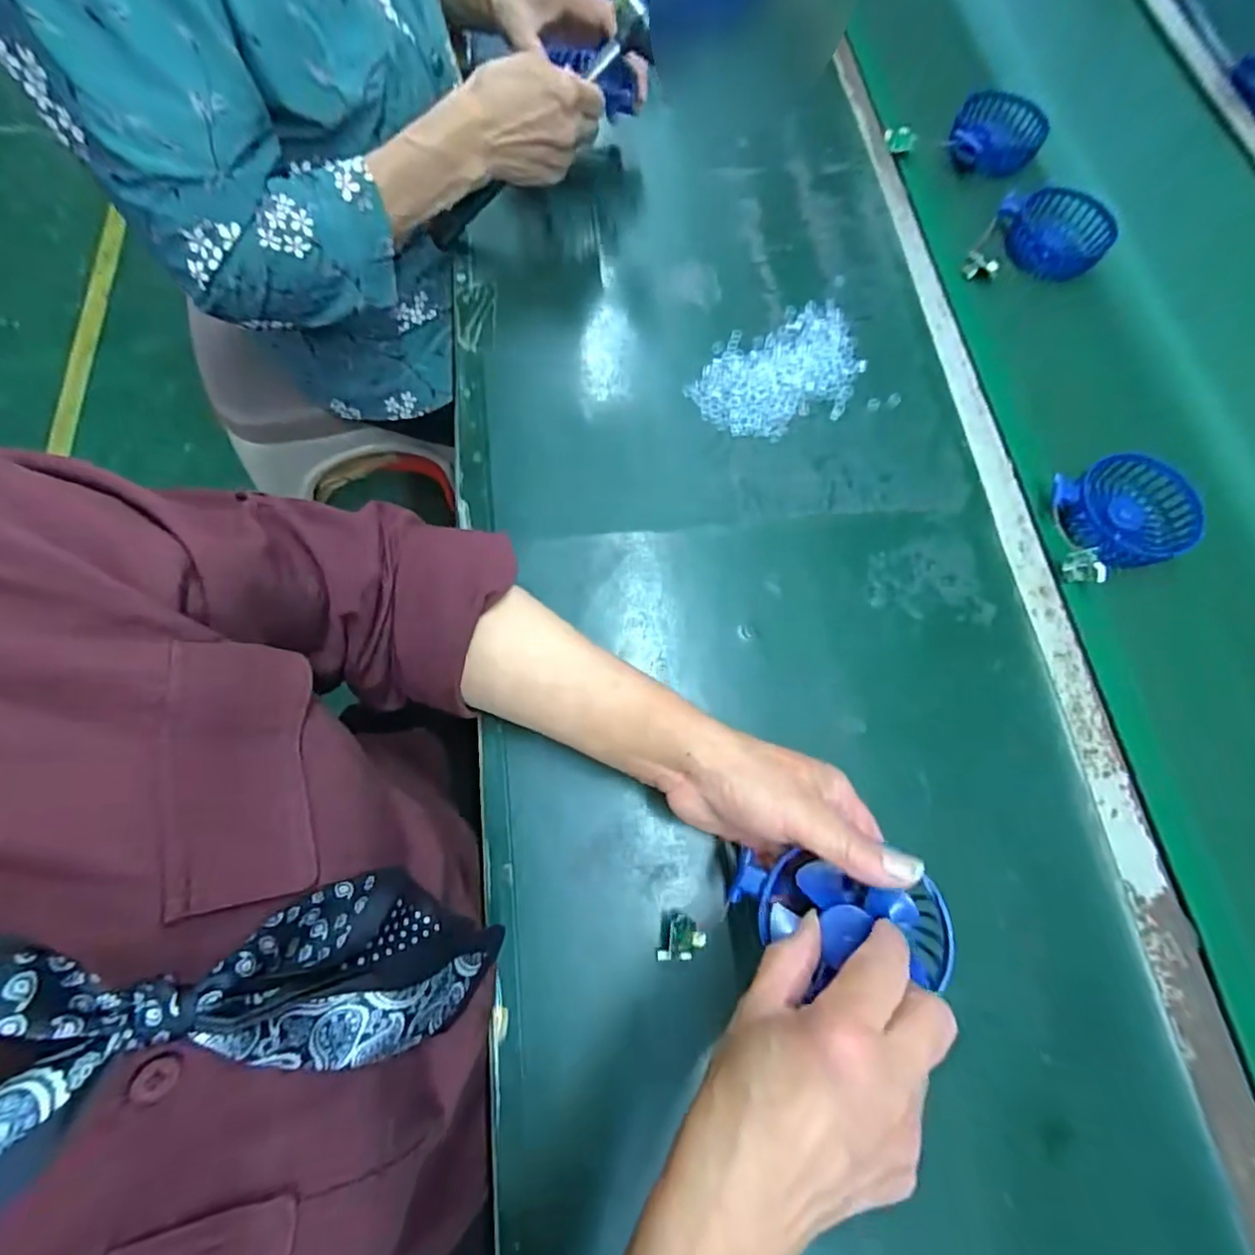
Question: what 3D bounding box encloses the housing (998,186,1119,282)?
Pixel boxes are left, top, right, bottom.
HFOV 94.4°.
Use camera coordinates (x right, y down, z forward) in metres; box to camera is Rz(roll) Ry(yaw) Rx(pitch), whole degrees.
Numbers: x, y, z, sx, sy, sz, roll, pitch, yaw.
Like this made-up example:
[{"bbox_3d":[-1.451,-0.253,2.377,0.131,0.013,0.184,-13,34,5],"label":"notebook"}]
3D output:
[{"bbox_3d":[0.406,-0.377,0.557,0.089,0.037,0.089,-1,71,-3],"label":"housing"}]

